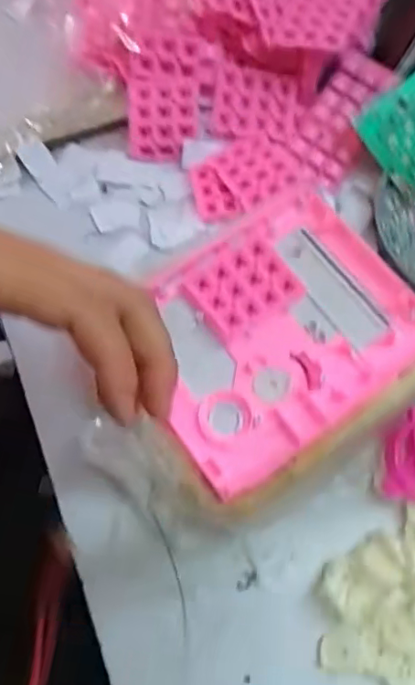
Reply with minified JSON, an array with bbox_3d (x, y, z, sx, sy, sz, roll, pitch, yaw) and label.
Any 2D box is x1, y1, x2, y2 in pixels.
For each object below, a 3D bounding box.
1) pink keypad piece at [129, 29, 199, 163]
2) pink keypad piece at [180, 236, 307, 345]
[{"bbox_3d":[-0.033,-0.177,0.416,0.050,0.017,0.083,3,104,1],"label":"pink keypad piece"},{"bbox_3d":[0.022,-0.034,0.351,0.062,0.009,0.052,-35,72,-12],"label":"pink keypad piece"}]

